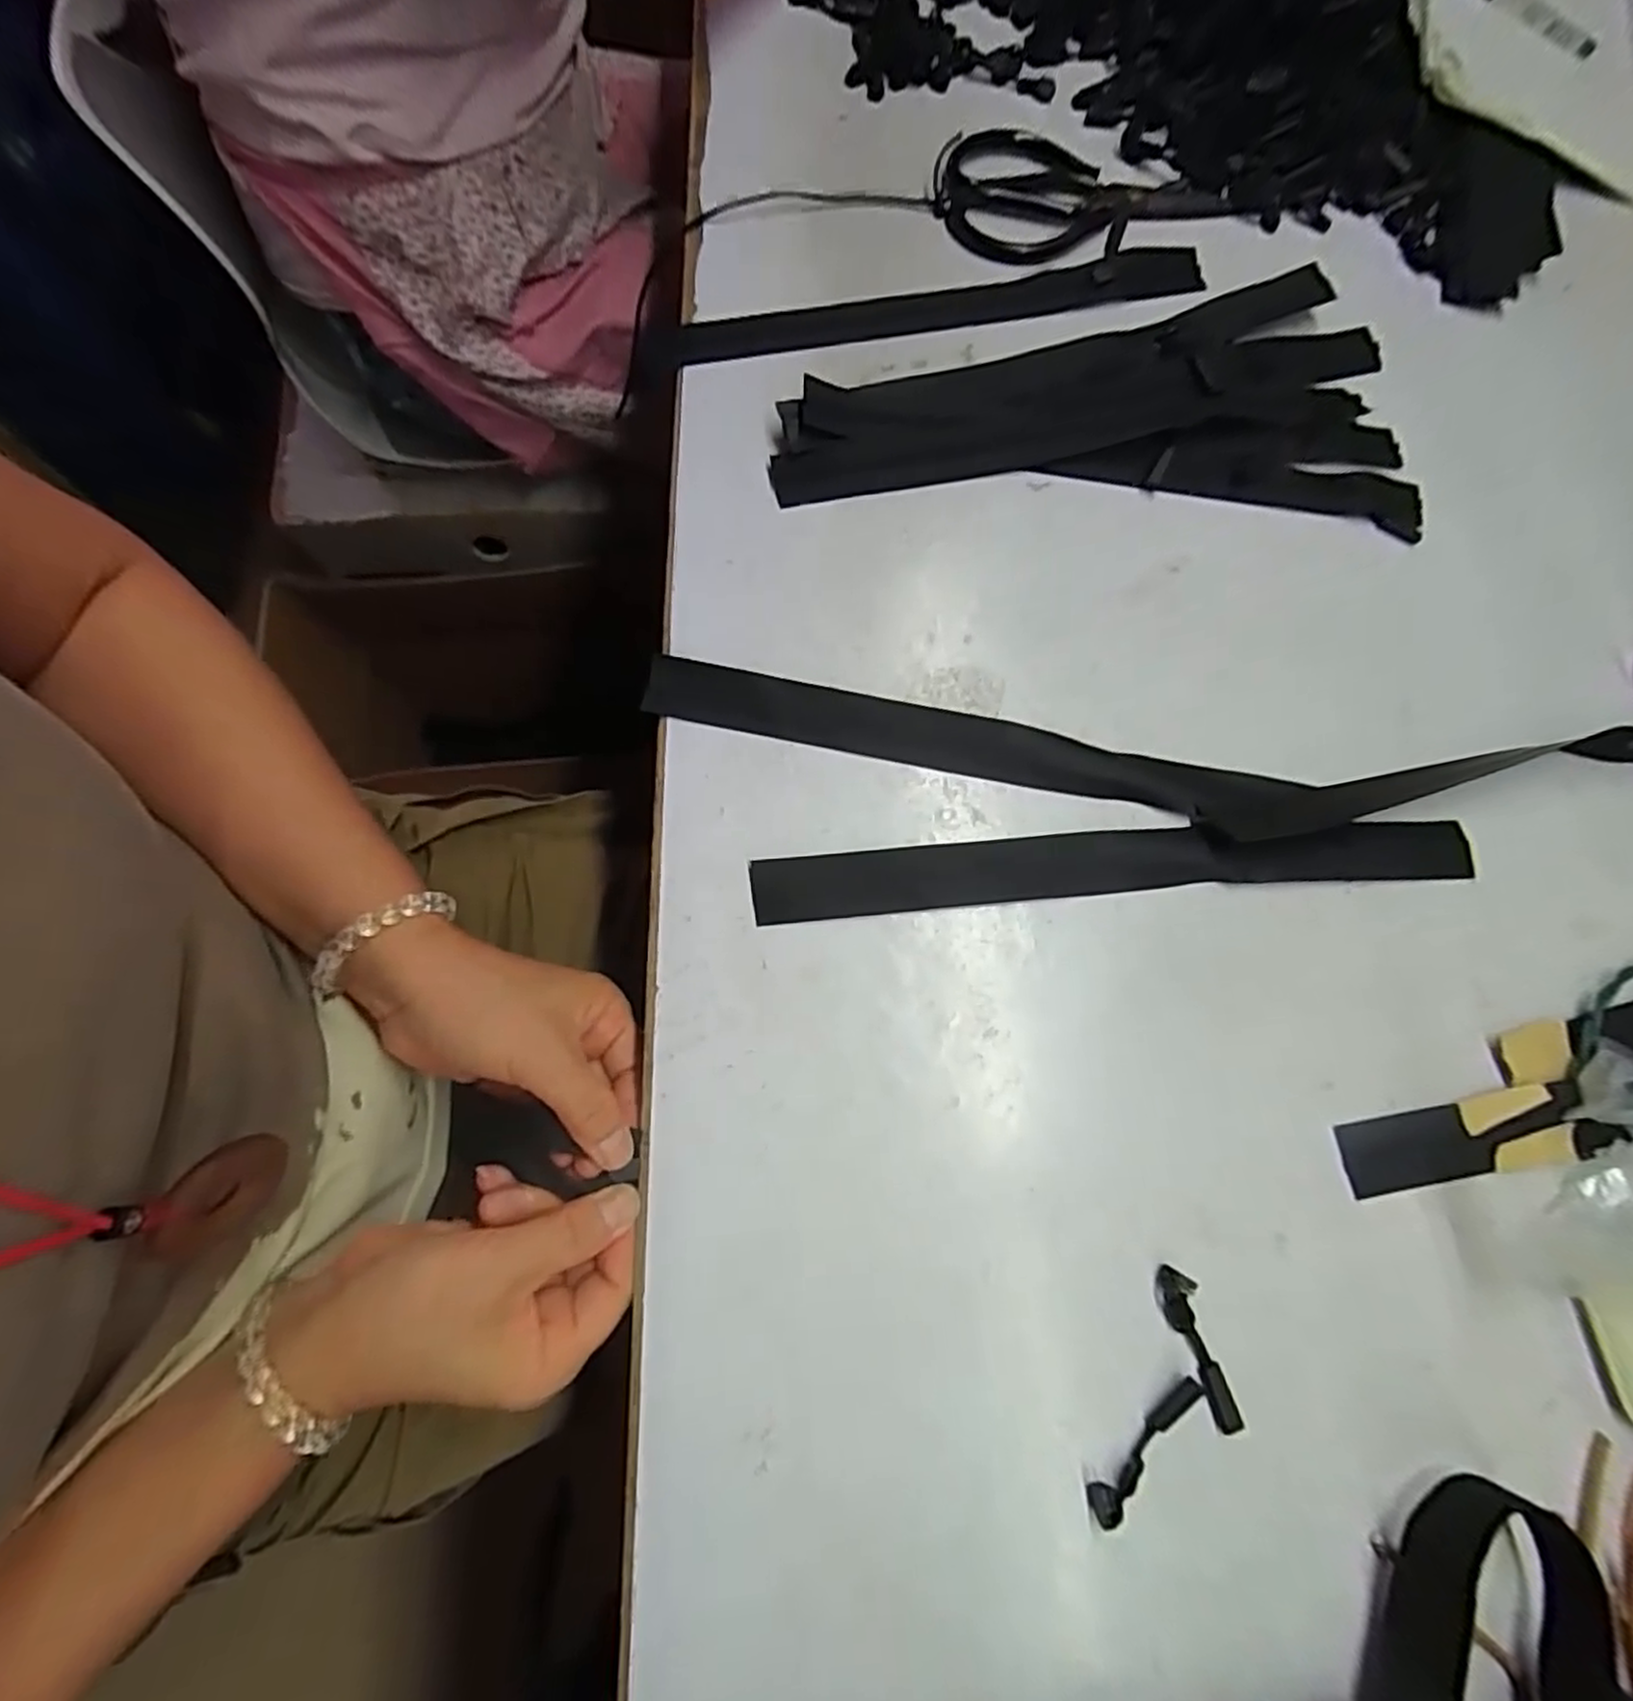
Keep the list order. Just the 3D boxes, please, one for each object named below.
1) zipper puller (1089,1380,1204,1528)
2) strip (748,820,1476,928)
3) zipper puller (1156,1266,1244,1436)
[{"bbox_3d":[0.129,0.234,0.282,0.063,0.005,0.011,-43,80,-12],"label":"zipper puller"},{"bbox_3d":[0.146,0.007,0.347,0.348,0.004,0.031,-4,74,-3],"label":"strip"},{"bbox_3d":[0.155,0.202,0.291,0.014,0.006,0.061,-13,75,-6],"label":"zipper puller"}]

